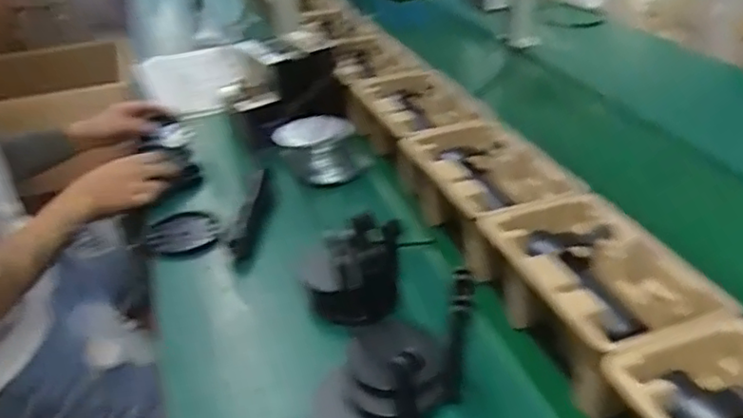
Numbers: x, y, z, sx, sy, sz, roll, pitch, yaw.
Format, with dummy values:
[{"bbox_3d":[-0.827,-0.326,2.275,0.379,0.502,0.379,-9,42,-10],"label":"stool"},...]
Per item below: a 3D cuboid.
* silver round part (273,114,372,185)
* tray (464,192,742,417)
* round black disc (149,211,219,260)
[{"bbox_3d":[-0.077,-0.097,1.047,0.148,0.072,0.130,-5,36,-1],"label":"silver round part"},{"bbox_3d":[0.223,0.080,0.692,0.152,0.101,0.261,-13,37,-13],"label":"tray"},{"bbox_3d":[-0.264,0.035,0.915,0.096,0.019,0.113,-11,36,-9],"label":"round black disc"}]

